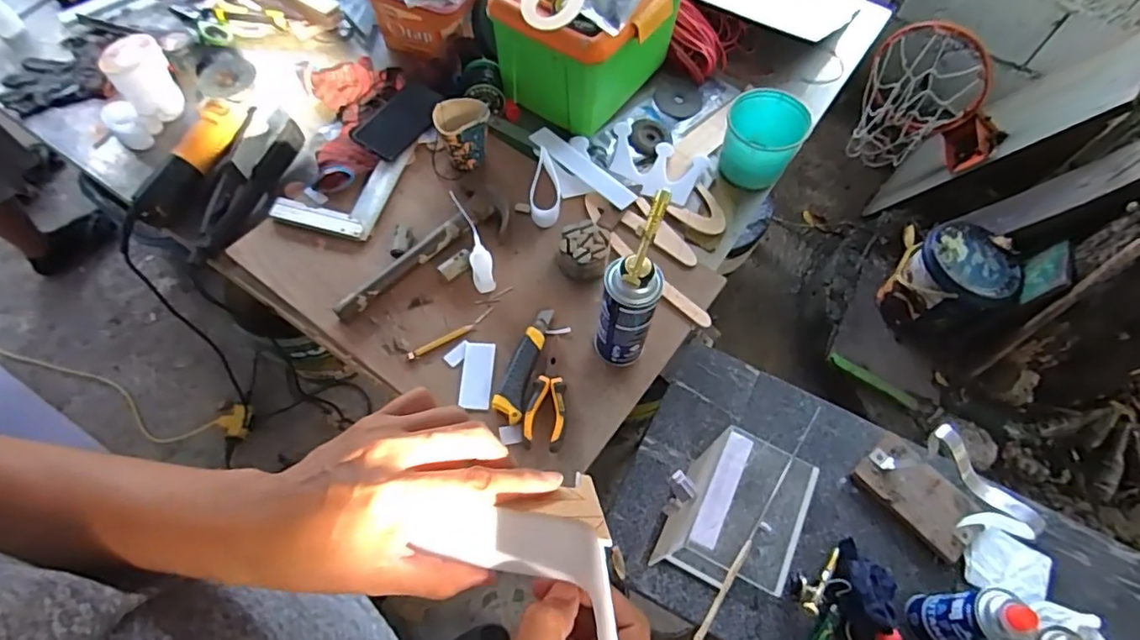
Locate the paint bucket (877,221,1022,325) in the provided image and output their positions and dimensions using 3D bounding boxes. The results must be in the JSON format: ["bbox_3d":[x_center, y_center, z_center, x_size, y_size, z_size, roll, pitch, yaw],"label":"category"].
[{"bbox_3d":[0.943,-0.092,1.484,0.206,0.232,0.220,1,63,-1],"label":"paint bucket"}]

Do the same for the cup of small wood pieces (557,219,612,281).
[{"bbox_3d":[0.021,-0.103,0.838,0.071,0.046,0.075,1,62,-2],"label":"cup of small wood pieces"}]

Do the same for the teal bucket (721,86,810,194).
[{"bbox_3d":[0.305,-0.288,0.940,0.121,0.104,0.131,26,63,11],"label":"teal bucket"}]

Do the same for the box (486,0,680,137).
[{"bbox_3d":[0.032,-0.478,0.969,0.214,0.214,0.294,36,65,15],"label":"box"}]

